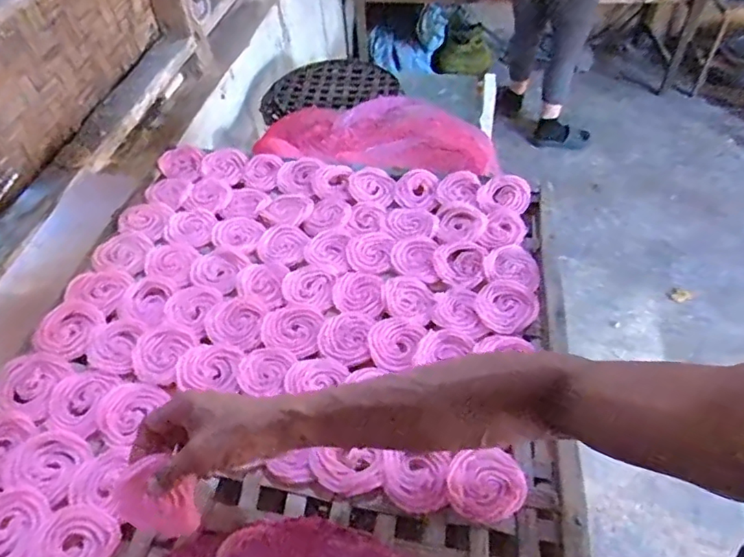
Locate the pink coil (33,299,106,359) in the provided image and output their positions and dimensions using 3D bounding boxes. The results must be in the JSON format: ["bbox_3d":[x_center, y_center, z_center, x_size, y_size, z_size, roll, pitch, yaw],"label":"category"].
[{"bbox_3d":[-0.354,0.056,0.643,0.066,0.011,0.073,13,50,14],"label":"pink coil"}]

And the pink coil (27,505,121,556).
[{"bbox_3d":[-0.263,0.238,0.481,0.067,0.012,0.069,-1,48,1],"label":"pink coil"}]

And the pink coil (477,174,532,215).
[{"bbox_3d":[0.187,-0.119,0.773,0.072,0.024,0.062,1,48,4],"label":"pink coil"}]

